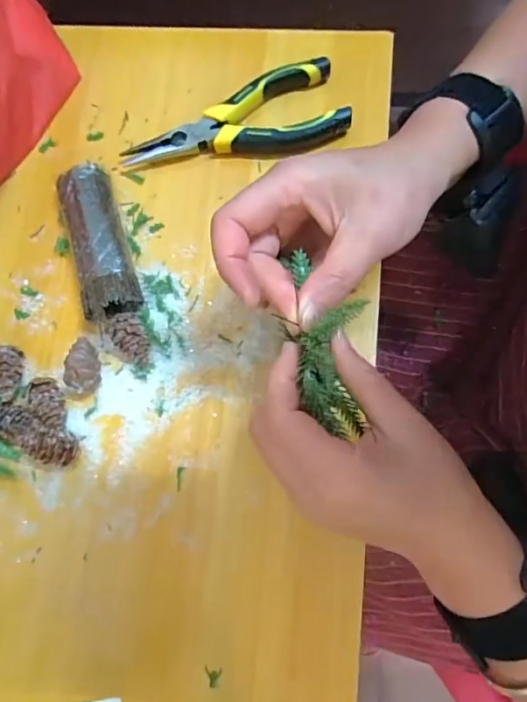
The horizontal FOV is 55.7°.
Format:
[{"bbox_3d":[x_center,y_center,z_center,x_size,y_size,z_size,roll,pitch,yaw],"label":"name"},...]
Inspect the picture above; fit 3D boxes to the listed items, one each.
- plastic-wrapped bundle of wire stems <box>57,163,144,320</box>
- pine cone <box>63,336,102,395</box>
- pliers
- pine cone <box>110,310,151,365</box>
[{"bbox_3d":[-0.111,-0.072,0.336,0.038,0.029,0.109,-19,76,0],"label":"plastic-wrapped bundle of wire stems"},{"bbox_3d":[-0.113,0.010,0.319,0.021,0.023,0.035,5,78,6],"label":"pine cone"},{"bbox_3d":[-0.021,-0.158,0.354,0.155,0.025,0.061,-19,76,0],"label":"pliers"},{"bbox_3d":[-0.087,-0.007,0.321,0.024,0.017,0.033,-26,76,-1],"label":"pine cone"}]

